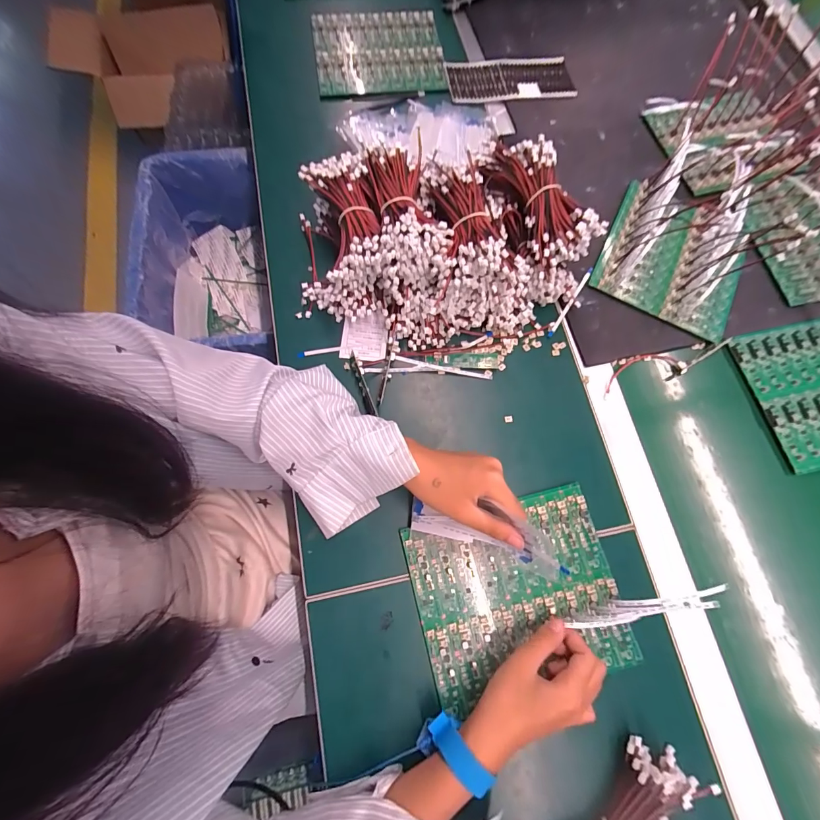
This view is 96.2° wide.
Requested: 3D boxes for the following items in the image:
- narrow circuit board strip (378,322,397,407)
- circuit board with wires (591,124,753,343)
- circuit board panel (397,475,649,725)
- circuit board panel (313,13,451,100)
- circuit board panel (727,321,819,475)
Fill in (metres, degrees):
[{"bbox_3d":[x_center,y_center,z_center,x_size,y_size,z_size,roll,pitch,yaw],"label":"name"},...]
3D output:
[{"bbox_3d":[-0.026,-0.054,0.429,0.005,0.013,0.099,10,83,2],"label":"narrow circuit board strip"},{"bbox_3d":[0.352,-0.220,0.457,0.176,0.081,0.203,23,73,7],"label":"circuit board with wires"},{"bbox_3d":[0.107,0.181,0.367,0.198,0.012,0.166,-13,71,-6],"label":"circuit board panel"},{"bbox_3d":[-0.050,-0.570,0.588,0.199,0.009,0.179,-8,83,-3],"label":"circuit board panel"},{"bbox_3d":[0.516,-0.028,0.450,0.195,0.007,0.171,-12,71,-5],"label":"circuit board panel"}]

